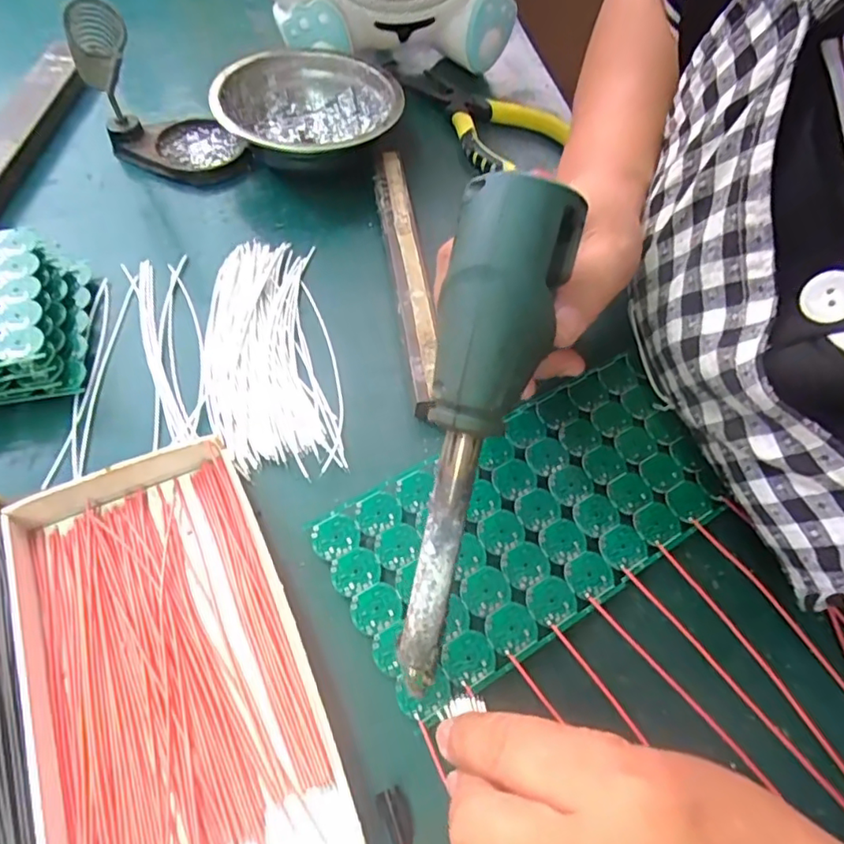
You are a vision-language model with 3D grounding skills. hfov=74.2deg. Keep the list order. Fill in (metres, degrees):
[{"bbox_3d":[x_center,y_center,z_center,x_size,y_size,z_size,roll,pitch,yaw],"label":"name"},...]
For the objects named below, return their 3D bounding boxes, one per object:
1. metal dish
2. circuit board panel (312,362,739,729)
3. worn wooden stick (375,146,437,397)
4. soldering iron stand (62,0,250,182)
[{"bbox_3d":[-0.079,-0.212,0.391,0.114,0.046,0.104,2,58,-3],"label":"metal dish"},{"bbox_3d":[0.053,0.042,0.267,0.190,0.007,0.093,-27,64,-19],"label":"circuit board panel"},{"bbox_3d":[-0.009,-0.094,0.338,0.019,0.020,0.192,-6,59,-8],"label":"worn wooden stick"},{"bbox_3d":[-0.174,-0.214,0.356,0.078,0.104,0.082,-29,64,-20],"label":"soldering iron stand"}]

